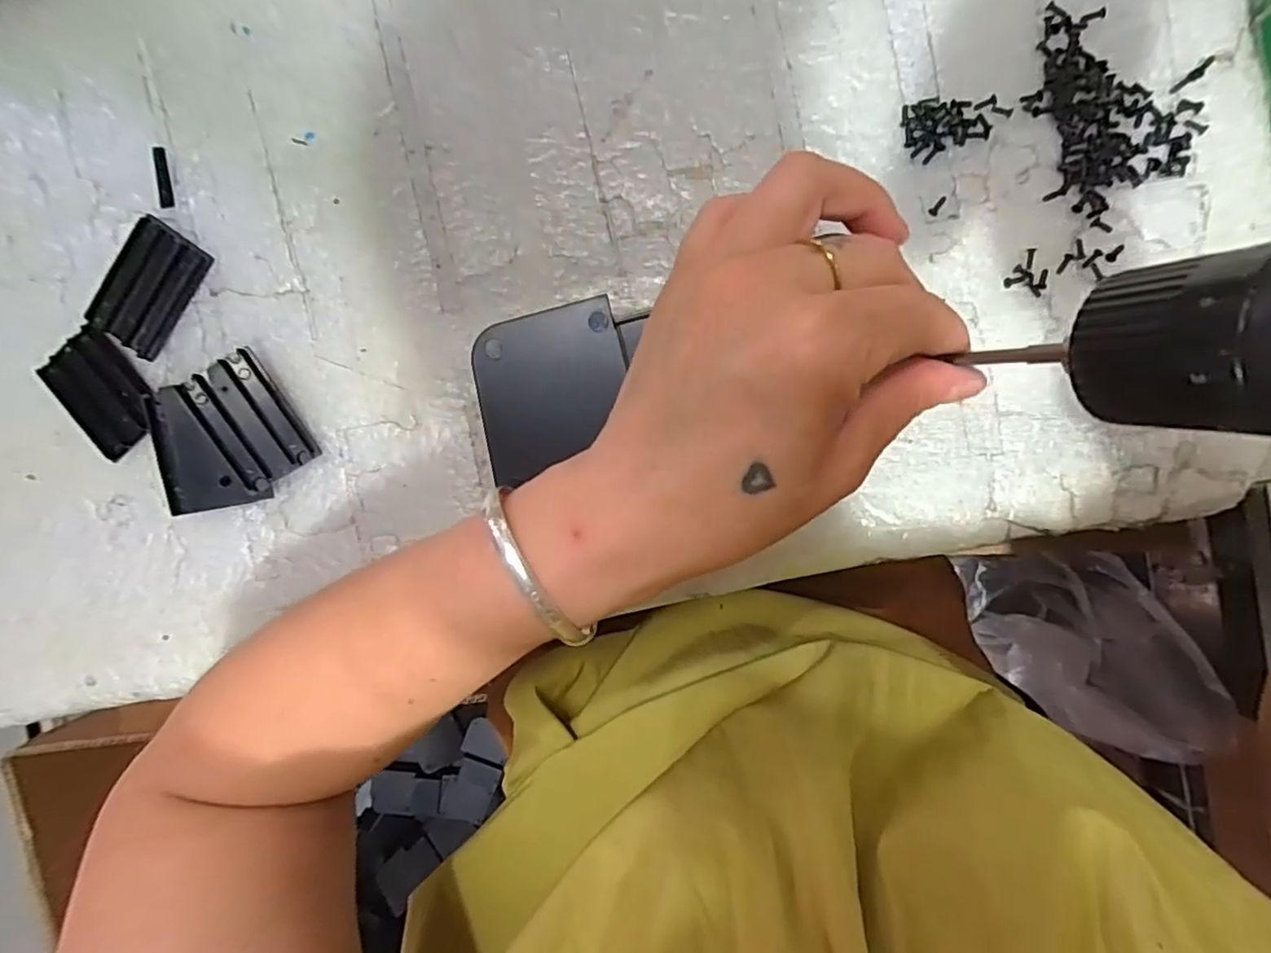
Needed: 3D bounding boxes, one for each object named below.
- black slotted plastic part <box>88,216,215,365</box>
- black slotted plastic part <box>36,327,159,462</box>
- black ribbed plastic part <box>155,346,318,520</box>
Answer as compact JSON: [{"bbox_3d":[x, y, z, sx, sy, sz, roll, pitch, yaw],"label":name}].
[{"bbox_3d":[-0.215,-0.083,0.271,0.034,0.013,0.055,30,96,2],"label":"black slotted plastic part"},{"bbox_3d":[-0.241,-0.039,0.278,0.039,0.013,0.055,-42,89,6],"label":"black slotted plastic part"},{"bbox_3d":[-0.183,-0.015,0.270,0.066,0.020,0.056,-32,91,6],"label":"black ribbed plastic part"}]

